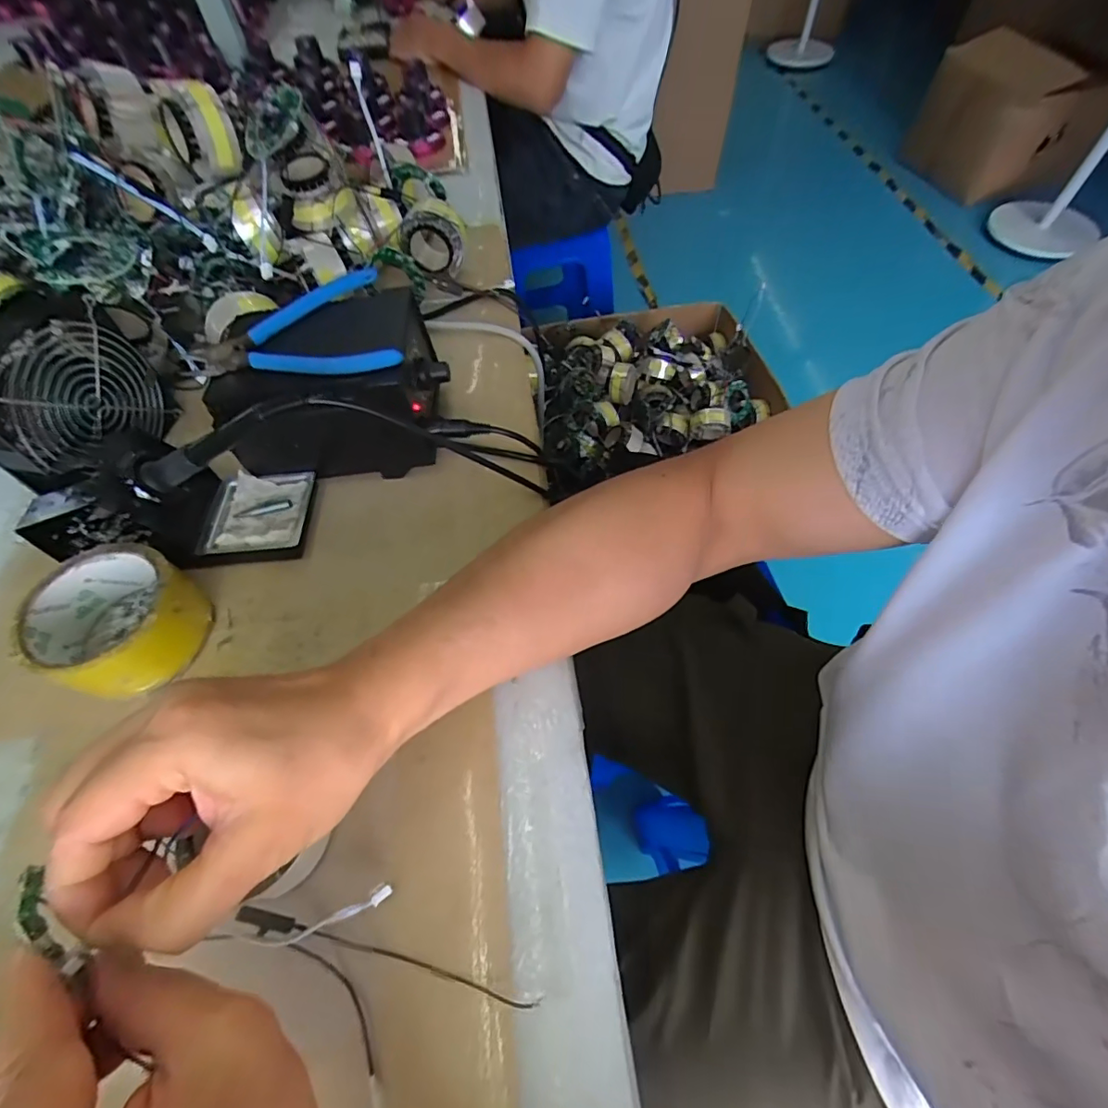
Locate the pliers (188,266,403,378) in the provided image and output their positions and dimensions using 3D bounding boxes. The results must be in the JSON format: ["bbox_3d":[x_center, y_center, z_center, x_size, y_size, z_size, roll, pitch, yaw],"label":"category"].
[{"bbox_3d":[-0.181,-0.149,0.360,0.132,0.015,0.110,-19,60,-8],"label":"pliers"}]

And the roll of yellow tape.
[{"bbox_3d":[-0.269,0.041,0.322,0.084,0.046,0.081,-1,59,2],"label":"roll of yellow tape"}]

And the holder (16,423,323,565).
[{"bbox_3d":[-0.263,-0.039,0.355,0.164,0.069,0.074,-3,59,1],"label":"holder"}]

